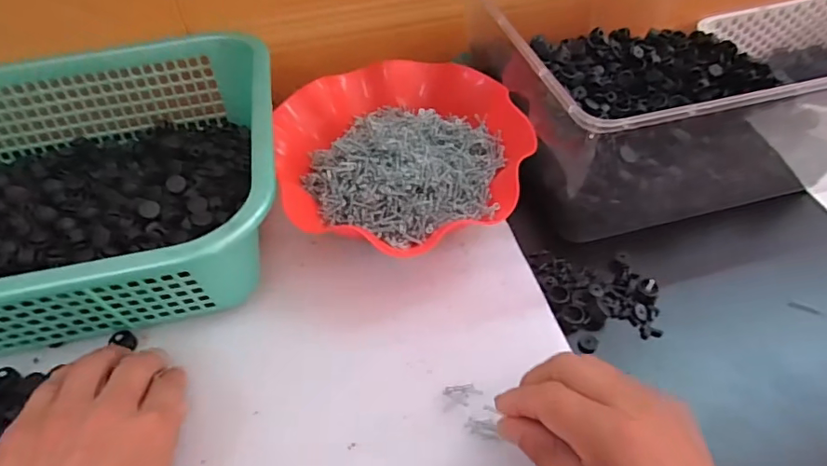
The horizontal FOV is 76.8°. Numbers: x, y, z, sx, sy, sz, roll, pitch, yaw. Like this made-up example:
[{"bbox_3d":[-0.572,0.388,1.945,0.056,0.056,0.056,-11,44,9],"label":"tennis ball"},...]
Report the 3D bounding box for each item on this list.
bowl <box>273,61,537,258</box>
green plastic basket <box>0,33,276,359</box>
[{"bbox_3d":[-0.013,-0.067,0.459,0.200,0.073,0.220,-1,50,2],"label":"bowl"},{"bbox_3d":[-0.303,-0.036,0.424,0.390,0.098,0.297,-11,50,-6],"label":"green plastic basket"}]

